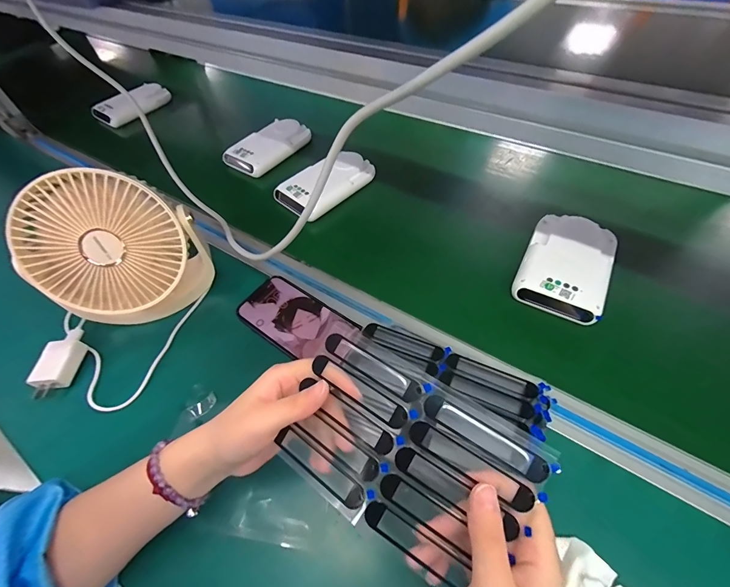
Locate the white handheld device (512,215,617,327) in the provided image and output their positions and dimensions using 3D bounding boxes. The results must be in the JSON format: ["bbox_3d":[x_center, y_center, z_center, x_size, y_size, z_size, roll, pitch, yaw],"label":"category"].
[{"bbox_3d":[0.251,-0.039,0.418,0.094,0.021,0.152,24,60,19],"label":"white handheld device"}]

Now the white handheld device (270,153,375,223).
[{"bbox_3d":[-0.054,-0.177,0.538,0.163,0.043,0.070,-39,61,-21],"label":"white handheld device"}]

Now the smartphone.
[{"bbox_3d":[-0.081,0.032,0.401,0.142,0.008,0.074,29,62,22],"label":"smartphone"}]

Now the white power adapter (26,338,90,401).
[{"bbox_3d":[-0.339,0.082,0.374,0.034,0.023,0.062,0,55,4],"label":"white power adapter"}]

